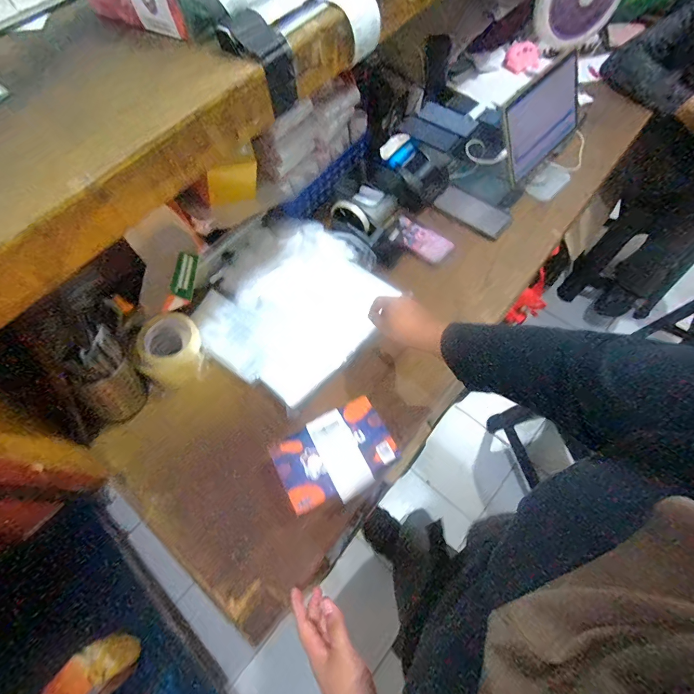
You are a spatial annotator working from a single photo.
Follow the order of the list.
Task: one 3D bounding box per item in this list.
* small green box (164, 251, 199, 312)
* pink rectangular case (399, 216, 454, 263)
[{"bbox_3d":[-0.288,-0.115,0.646,0.034,0.023,0.120,-1,65,-1],"label":"small green box"},{"bbox_3d":[0.167,-0.242,0.822,0.134,0.018,0.067,40,70,17],"label":"pink rectangular case"}]

